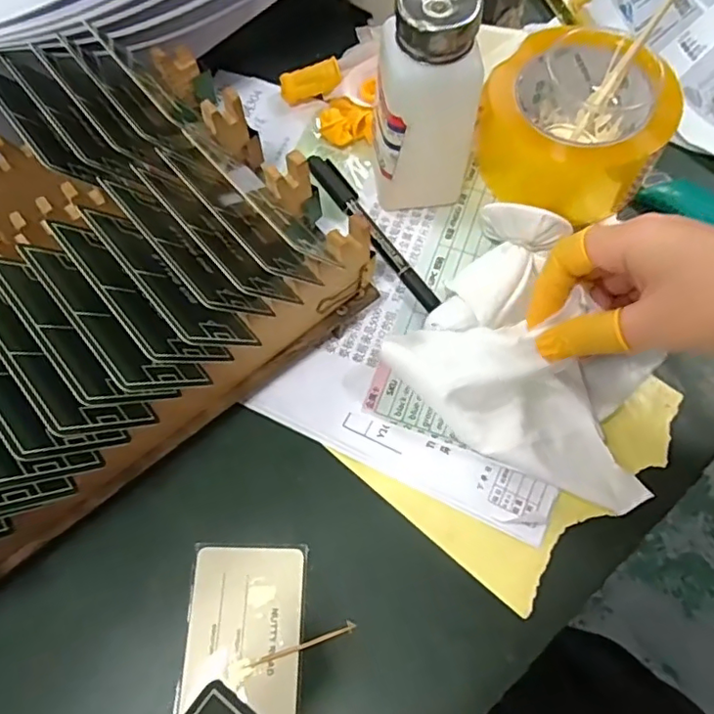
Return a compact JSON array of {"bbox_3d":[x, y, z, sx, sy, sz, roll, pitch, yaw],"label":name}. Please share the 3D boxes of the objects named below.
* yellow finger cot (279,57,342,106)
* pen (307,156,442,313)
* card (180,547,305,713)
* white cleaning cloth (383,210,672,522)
[{"bbox_3d":[-0.033,-0.191,0.398,0.044,0.016,0.014,-16,69,11],"label":"yellow finger cot"},{"bbox_3d":[0.008,-0.080,0.360,0.015,0.009,0.133,-31,72,-11],"label":"pen"},{"bbox_3d":[-0.054,0.134,0.276,0.053,0.004,0.078,1,67,-1],"label":"card"},{"bbox_3d":[0.105,0.002,0.308,0.149,0.042,0.122,38,74,13],"label":"white cleaning cloth"}]

